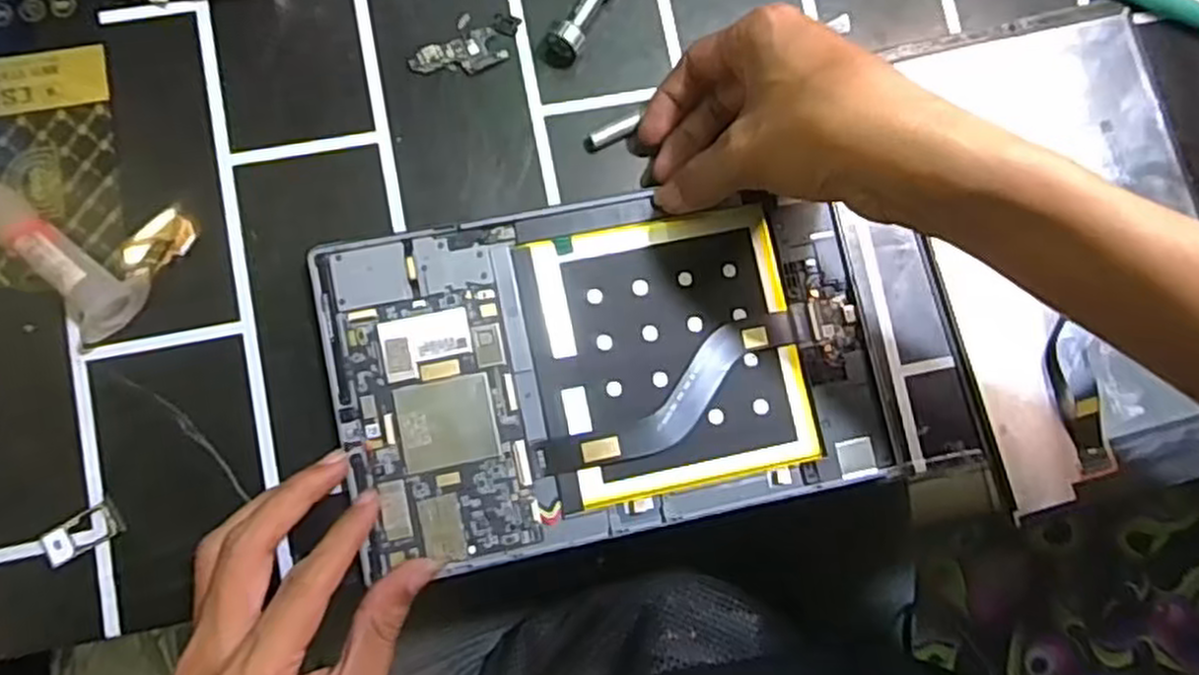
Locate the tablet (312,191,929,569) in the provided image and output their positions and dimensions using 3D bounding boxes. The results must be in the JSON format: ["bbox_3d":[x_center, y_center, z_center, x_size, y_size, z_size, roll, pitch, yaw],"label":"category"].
[{"bbox_3d":[0.007,0.011,0.343,0.235,0.009,0.143,-10,84,-5],"label":"tablet"}]

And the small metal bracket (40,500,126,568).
[{"bbox_3d":[-0.212,0.080,0.318,0.029,0.004,0.015,-31,86,-7],"label":"small metal bracket"}]

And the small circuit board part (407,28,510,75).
[{"bbox_3d":[-0.065,-0.130,0.359,0.043,0.004,0.020,-21,85,-6],"label":"small circuit board part"}]

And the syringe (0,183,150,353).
[{"bbox_3d":[-0.235,-0.034,0.323,0.087,0.018,0.034,37,82,1],"label":"syringe"}]

